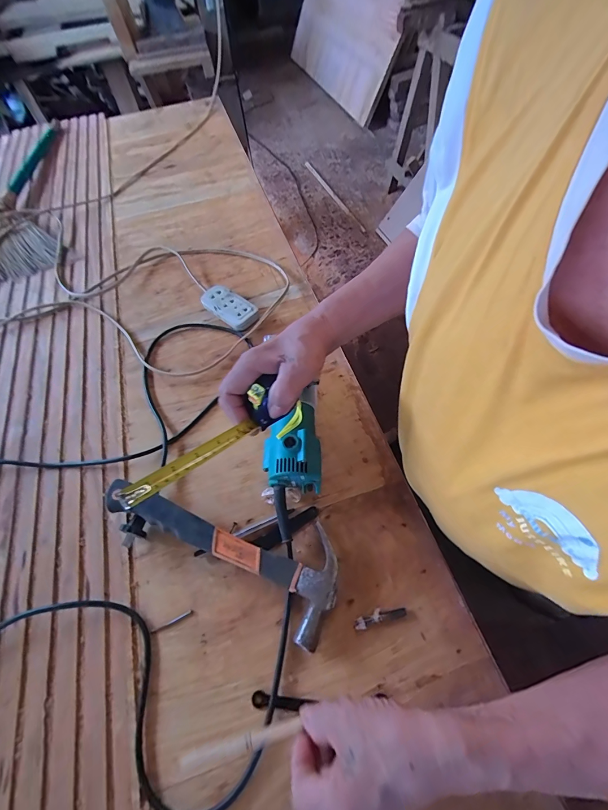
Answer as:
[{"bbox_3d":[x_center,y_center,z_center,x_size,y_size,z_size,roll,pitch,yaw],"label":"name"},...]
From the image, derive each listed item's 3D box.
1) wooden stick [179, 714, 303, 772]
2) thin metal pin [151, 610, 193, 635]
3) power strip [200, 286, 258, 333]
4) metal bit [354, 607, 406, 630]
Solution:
[{"bbox_3d":[-0.060,0.317,0.317,0.113,0.011,0.012,-14,60,-5],"label":"wooden stick"},{"bbox_3d":[-0.160,0.262,0.411,0.051,0.004,0.006,-24,62,-11],"label":"thin metal pin"},{"bbox_3d":[-0.143,-0.189,0.661,0.126,0.023,0.058,38,69,22],"label":"power strip"},{"bbox_3d":[0.089,0.248,0.399,0.063,0.008,0.015,-15,60,-5],"label":"metal bit"}]

